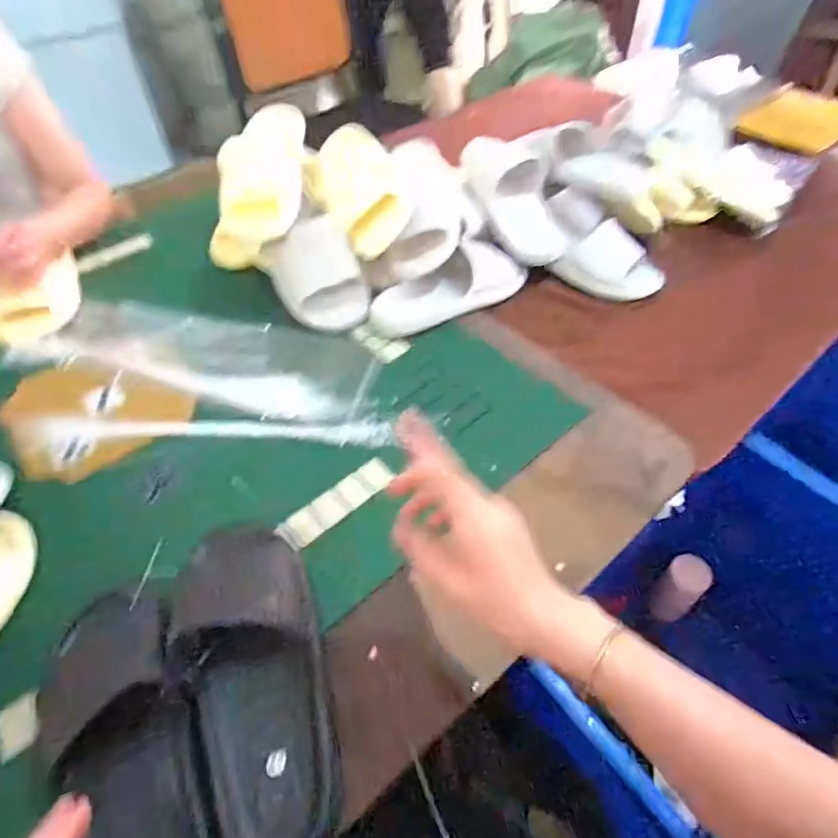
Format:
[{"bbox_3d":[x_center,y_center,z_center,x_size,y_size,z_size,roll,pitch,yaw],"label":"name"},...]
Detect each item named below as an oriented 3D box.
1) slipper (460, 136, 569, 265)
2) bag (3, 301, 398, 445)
[{"bbox_3d":[0.154,-0.358,0.842,0.116,0.063,0.256,-21,77,-7],"label":"slipper"},{"bbox_3d":[-0.284,-0.061,0.698,0.510,0.034,0.230,4,50,4],"label":"bag"}]

